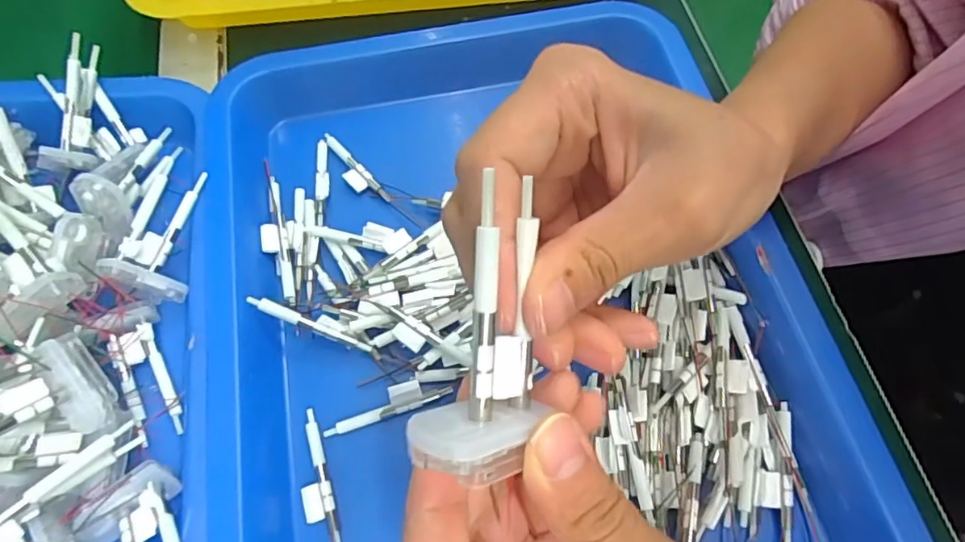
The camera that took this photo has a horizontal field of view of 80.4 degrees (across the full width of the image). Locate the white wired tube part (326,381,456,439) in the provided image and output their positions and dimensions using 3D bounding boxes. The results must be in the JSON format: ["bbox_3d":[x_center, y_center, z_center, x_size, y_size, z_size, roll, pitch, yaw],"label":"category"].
[{"bbox_3d":[-0.043,0.059,0.258,0.058,0.007,0.011,-18,66,-7],"label":"white wired tube part"}]

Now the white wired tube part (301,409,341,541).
[{"bbox_3d":[-0.068,0.102,0.241,0.013,0.004,0.087,-15,65,-6],"label":"white wired tube part"}]

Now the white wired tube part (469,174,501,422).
[{"bbox_3d":[0.001,0.007,0.127,0.005,0.004,0.055,3,100,3],"label":"white wired tube part"}]

